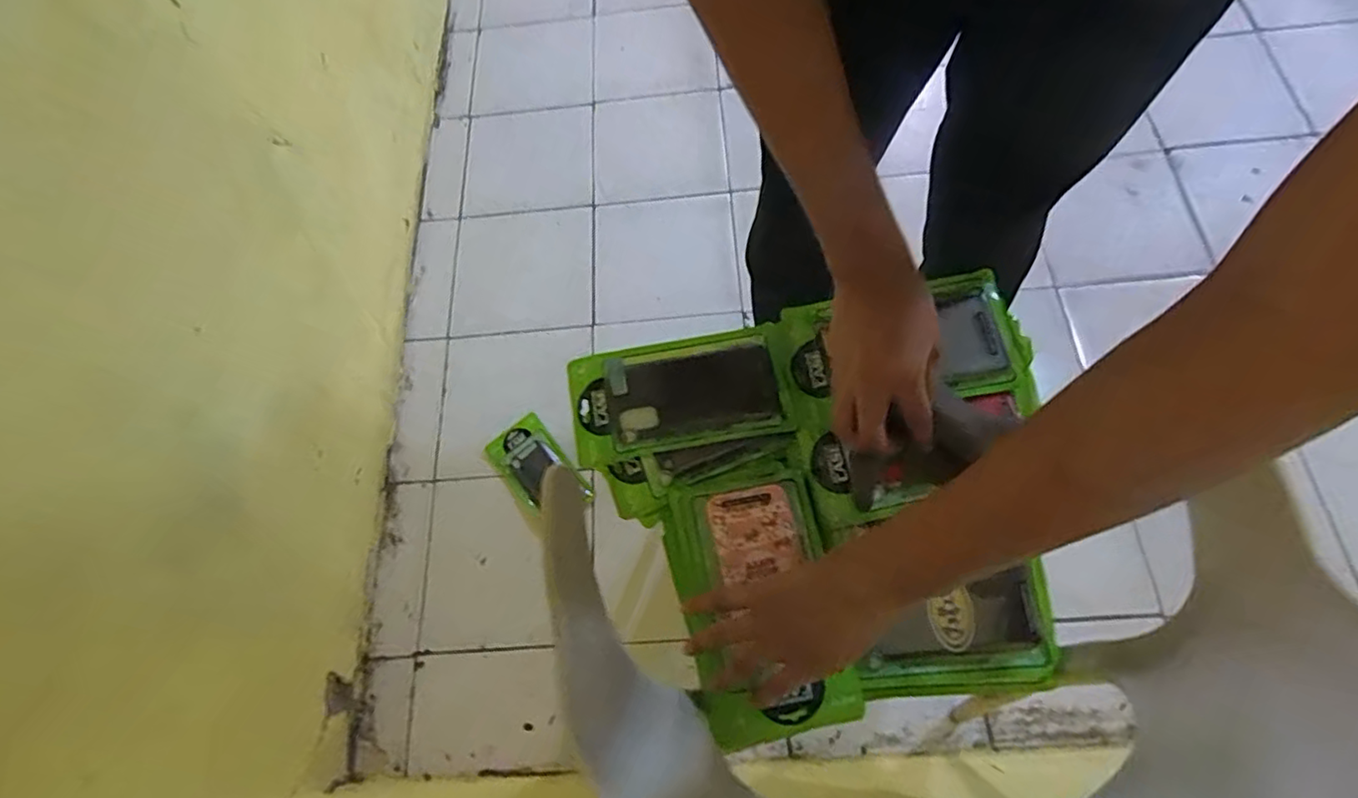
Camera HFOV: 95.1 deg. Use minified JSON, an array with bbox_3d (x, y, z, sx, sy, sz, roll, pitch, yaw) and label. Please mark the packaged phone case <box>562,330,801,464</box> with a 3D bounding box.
[{"bbox_3d":[-0.006,-0.006,0.609,0.204,0.015,0.111,-13,64,5],"label":"packaged phone case"}]

